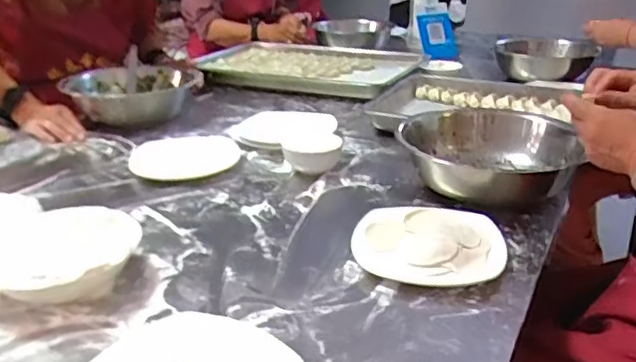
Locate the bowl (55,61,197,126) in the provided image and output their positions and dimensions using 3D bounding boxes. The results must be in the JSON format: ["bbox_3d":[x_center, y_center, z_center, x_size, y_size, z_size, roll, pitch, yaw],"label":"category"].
[{"bbox_3d":[-0.393,-0.181,1.251,0.247,0.087,0.256,-2,23,-7],"label":"bowl"}]

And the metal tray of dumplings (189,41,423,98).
[{"bbox_3d":[-0.043,-0.307,1.569,0.574,0.059,0.408,10,25,21],"label":"metal tray of dumplings"}]

